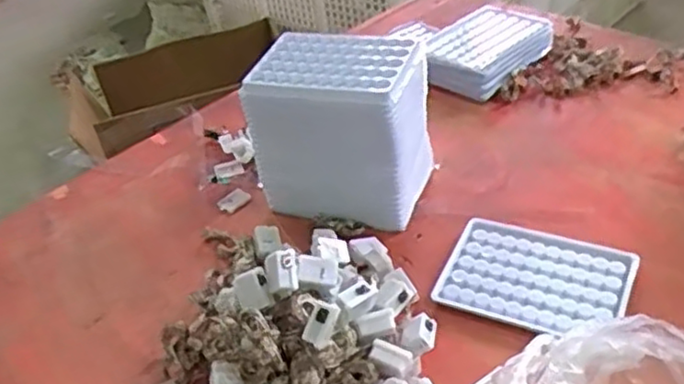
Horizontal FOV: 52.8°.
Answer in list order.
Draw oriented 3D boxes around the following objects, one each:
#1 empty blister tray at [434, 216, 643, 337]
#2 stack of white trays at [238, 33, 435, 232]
[{"bbox_3d":[0.143,0.060,0.509,0.129,0.010,0.094,13,45,26],"label":"empty blister tray"},{"bbox_3d":[0.000,-0.052,0.589,0.133,0.134,0.095,8,42,21],"label":"stack of white trays"}]

